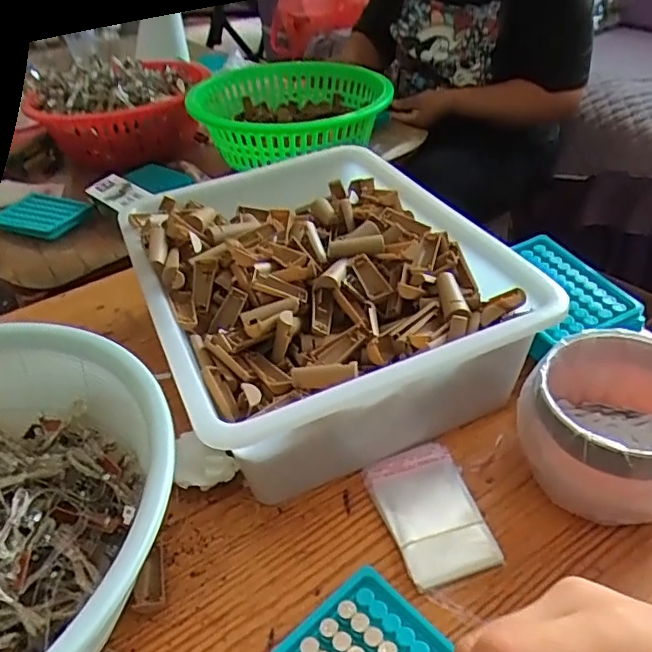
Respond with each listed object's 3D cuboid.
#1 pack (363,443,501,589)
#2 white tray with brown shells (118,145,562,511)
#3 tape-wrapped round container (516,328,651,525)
[{"bbox_3d":[0.076,0.135,0.435,0.069,0.010,0.109,-13,39,-9],"label":"pack"},{"bbox_3d":[-0.012,-0.027,0.552,0.285,0.128,0.361,-18,40,-14],"label":"white tray with brown shells"},{"bbox_3d":[0.209,0.074,0.430,0.120,0.090,0.115,-4,38,3],"label":"tape-wrapped round container"}]

